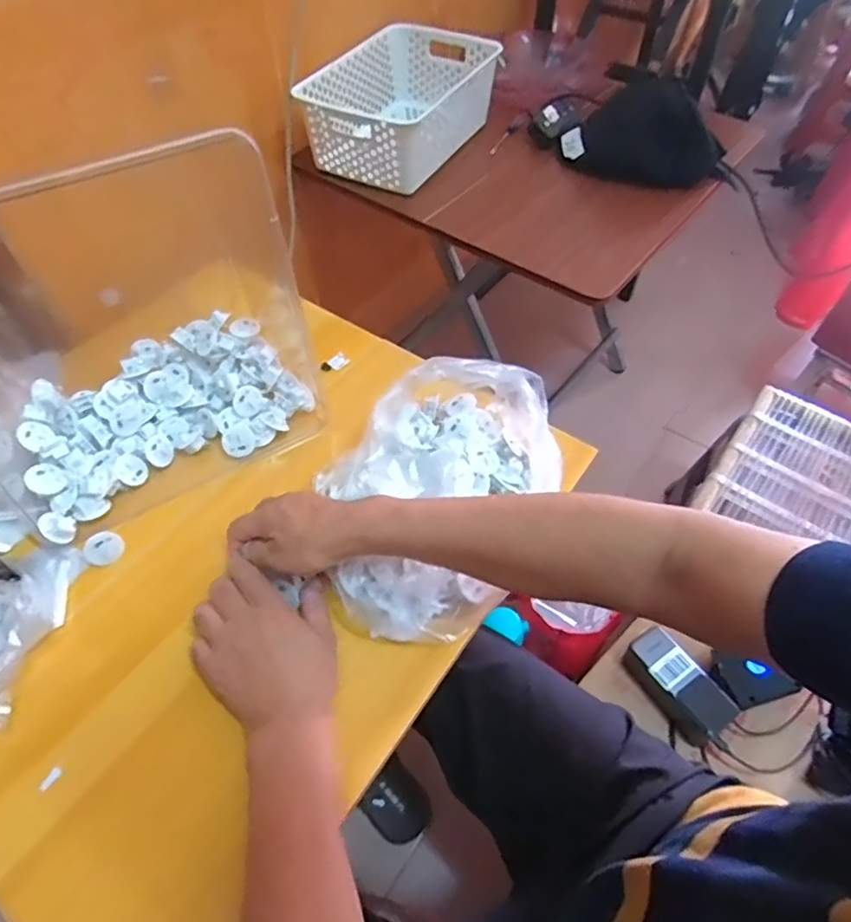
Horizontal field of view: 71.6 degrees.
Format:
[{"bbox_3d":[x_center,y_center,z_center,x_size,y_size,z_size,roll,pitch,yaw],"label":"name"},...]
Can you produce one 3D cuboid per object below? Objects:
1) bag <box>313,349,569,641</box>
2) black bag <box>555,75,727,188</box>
[{"bbox_3d":[0.011,0.014,0.542,0.205,0.099,0.264,38,62,24],"label":"bag"},{"bbox_3d":[0.328,-0.494,0.889,0.241,0.127,0.089,15,55,11],"label":"black bag"}]

